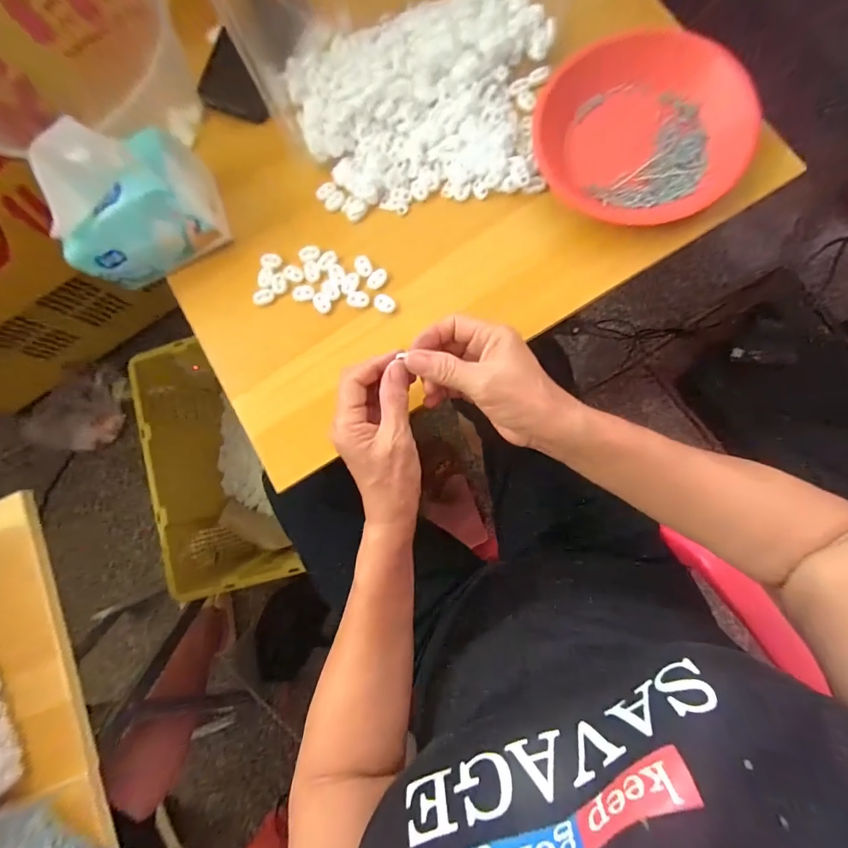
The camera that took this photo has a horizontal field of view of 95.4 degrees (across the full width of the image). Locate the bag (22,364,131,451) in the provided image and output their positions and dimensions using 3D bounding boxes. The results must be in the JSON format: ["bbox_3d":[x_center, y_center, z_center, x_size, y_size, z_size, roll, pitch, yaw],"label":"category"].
[{"bbox_3d":[-0.861,-0.040,0.987,0.100,0.171,0.232,25,87,8],"label":"bag"}]

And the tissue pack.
[{"bbox_3d":[-0.295,-0.218,0.381,0.146,0.109,0.093,-19,82,4],"label":"tissue pack"}]

